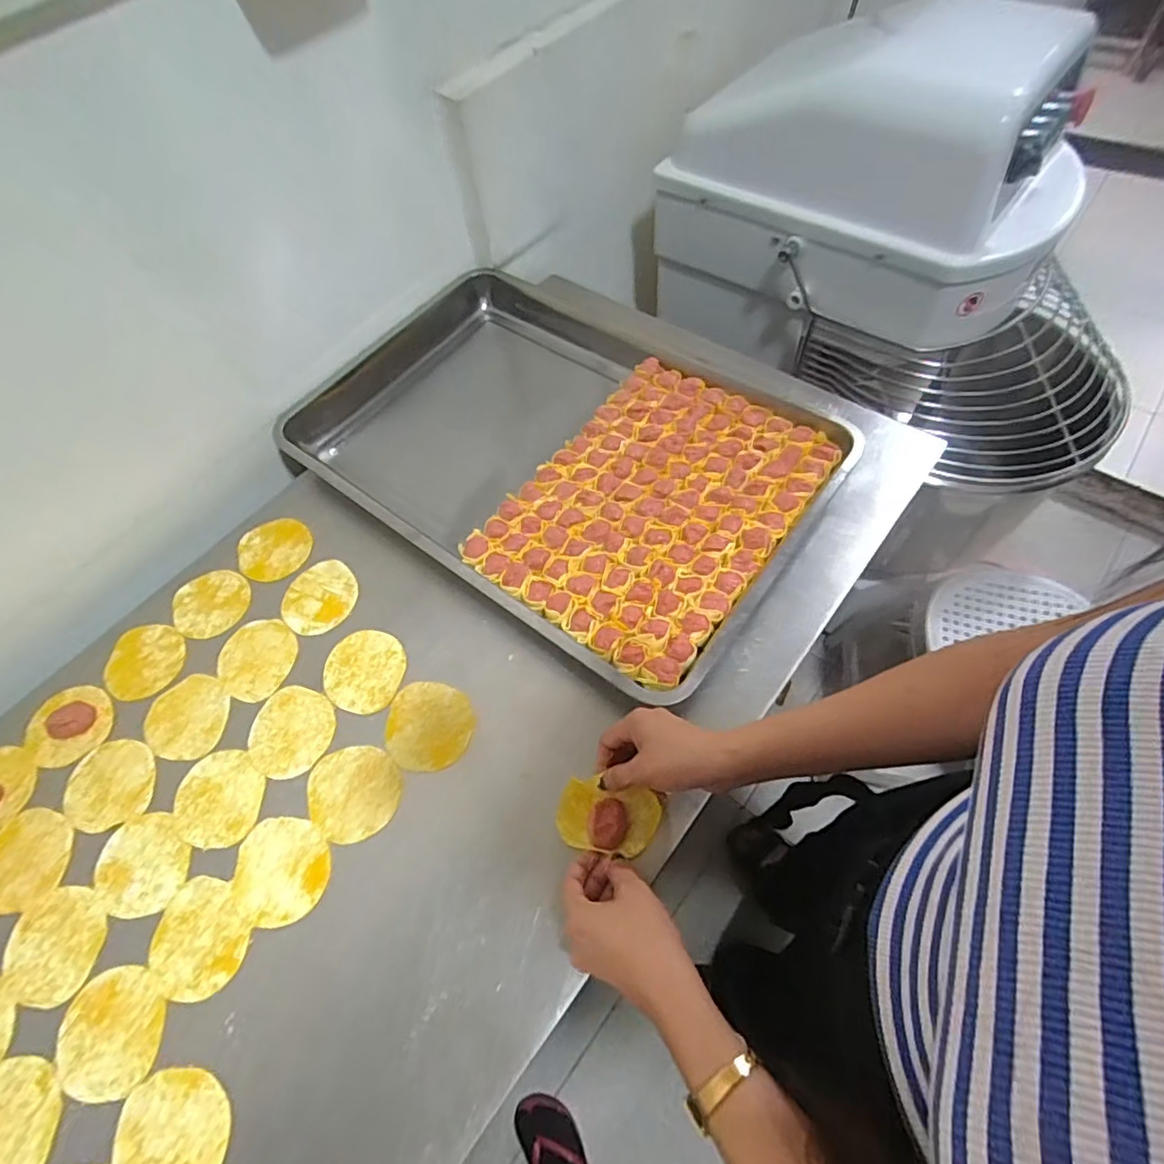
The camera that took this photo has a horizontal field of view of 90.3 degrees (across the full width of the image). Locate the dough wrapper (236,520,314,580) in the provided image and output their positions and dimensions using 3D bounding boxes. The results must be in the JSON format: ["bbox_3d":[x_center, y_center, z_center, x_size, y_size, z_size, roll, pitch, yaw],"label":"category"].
[{"bbox_3d":[-0.356,-0.038,0.672,0.083,0.005,0.076,-2,68,4],"label":"dough wrapper"}]

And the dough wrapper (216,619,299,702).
[{"bbox_3d":[-0.339,0.079,0.605,0.081,0.006,0.083,-2,59,3],"label":"dough wrapper"}]

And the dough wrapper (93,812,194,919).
[{"bbox_3d":[-0.389,0.250,0.512,0.086,0.004,0.073,39,69,24],"label":"dough wrapper"}]

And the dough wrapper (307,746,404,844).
[{"bbox_3d":[-0.207,0.190,0.524,0.086,0.004,0.080,-3,59,2],"label":"dough wrapper"}]

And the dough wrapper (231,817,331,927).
[{"bbox_3d":[-0.258,0.248,0.500,0.083,0.004,0.080,-2,59,3],"label":"dough wrapper"}]

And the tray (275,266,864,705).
[{"bbox_3d":[-0.041,-0.158,0.691,0.607,0.062,0.401,31,66,21],"label":"tray"}]

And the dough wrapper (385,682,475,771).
[{"bbox_3d":[-0.146,0.136,0.551,0.081,0.005,0.081,-1,59,4],"label":"dough wrapper"}]

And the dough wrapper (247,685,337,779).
[{"bbox_3d":[-0.283,0.143,0.561,0.084,0.004,0.081,-2,59,3],"label":"dough wrapper"}]

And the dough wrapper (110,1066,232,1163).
[{"bbox_3d":[-0.296,0.401,0.415,0.086,0.008,0.079,-2,59,3],"label":"dough wrapper"}]

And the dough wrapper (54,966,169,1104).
[{"bbox_3d":[-0.370,0.352,0.454,0.083,0.004,0.081,-8,59,-1],"label":"dough wrapper"}]

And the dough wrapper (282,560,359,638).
[{"bbox_3d":[-0.288,0.018,0.634,0.083,0.004,0.084,-27,61,-9],"label":"dough wrapper"}]

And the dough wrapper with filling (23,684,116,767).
[{"bbox_3d":[-0.515,0.144,0.581,0.079,0.010,0.077,-2,59,3],"label":"dough wrapper with filling"}]

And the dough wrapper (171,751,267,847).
[{"bbox_3d":[-0.336,0.200,0.535,0.087,0.004,0.076,37,68,23],"label":"dough wrapper"}]

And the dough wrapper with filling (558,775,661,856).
[{"bbox_3d":[0.021,0.198,0.487,0.083,0.018,0.052,9,60,9],"label":"dough wrapper with filling"}]

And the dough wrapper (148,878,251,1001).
[{"bbox_3d":[-0.320,0.295,0.480,0.073,0.004,0.088,-40,64,-18],"label":"dough wrapper"}]

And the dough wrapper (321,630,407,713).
[{"bbox_3d":[-0.222,0.089,0.587,0.080,0.004,0.082,-2,59,3],"label":"dough wrapper"}]

